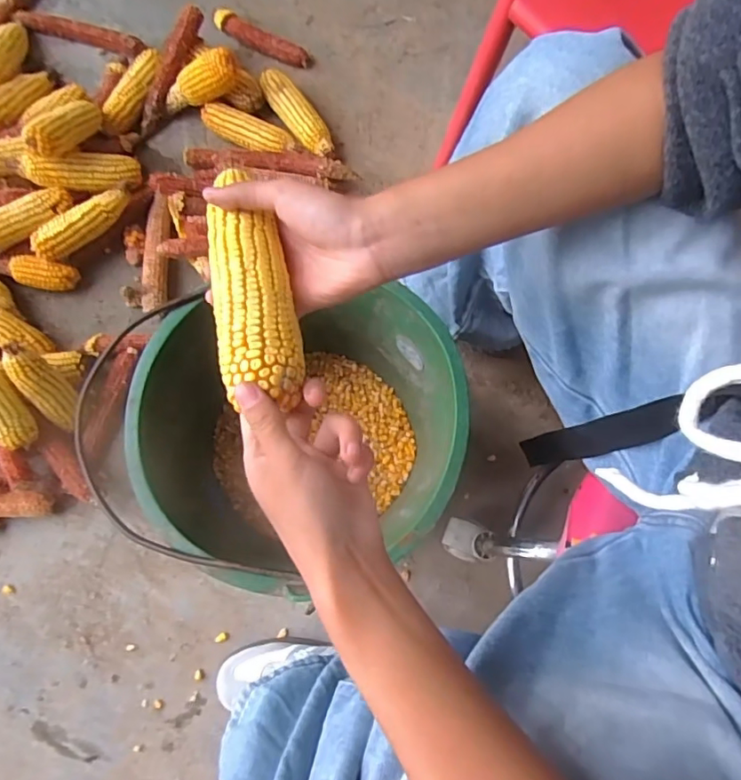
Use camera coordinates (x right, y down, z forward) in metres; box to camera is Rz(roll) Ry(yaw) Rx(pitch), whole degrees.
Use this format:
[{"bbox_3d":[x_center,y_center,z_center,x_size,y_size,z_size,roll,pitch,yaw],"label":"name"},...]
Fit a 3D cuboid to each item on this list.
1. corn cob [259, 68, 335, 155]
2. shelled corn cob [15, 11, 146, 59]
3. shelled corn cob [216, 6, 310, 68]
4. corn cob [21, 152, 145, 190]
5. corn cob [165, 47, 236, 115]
[{"bbox_3d":[-0.110,-0.421,0.830,0.045,0.039,0.153,-35,81,-9],"label":"corn cob"},{"bbox_3d":[-0.466,-0.575,0.873,0.203,0.024,0.033,11,78,1],"label":"shelled corn cob"},{"bbox_3d":[-0.177,-0.570,0.880,0.166,0.033,0.025,25,78,4],"label":"shelled corn cob"},{"bbox_3d":[-0.399,-0.304,0.757,0.147,0.043,0.047,-11,77,-24],"label":"corn cob"},{"bbox_3d":[-0.254,-0.456,0.808,0.144,0.041,0.044,-11,76,32],"label":"corn cob"}]

